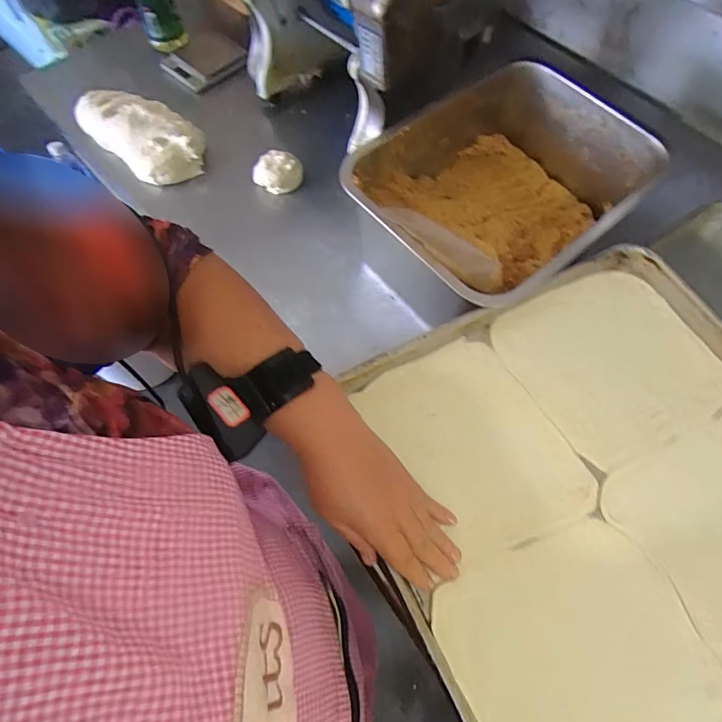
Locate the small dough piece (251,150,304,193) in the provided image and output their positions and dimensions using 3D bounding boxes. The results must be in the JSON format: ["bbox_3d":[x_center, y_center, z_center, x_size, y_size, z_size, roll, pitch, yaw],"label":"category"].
[{"bbox_3d":[-0.128,-0.285,0.679,0.068,0.048,0.049,7,66,2],"label":"small dough piece"}]

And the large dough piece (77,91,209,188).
[{"bbox_3d":[-0.330,-0.354,0.691,0.202,0.052,0.111,37,70,14],"label":"large dough piece"}]

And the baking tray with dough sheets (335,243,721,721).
[{"bbox_3d":[0.270,0.199,0.362,0.390,0.035,0.598,-25,69,-12],"label":"baking tray with dough sheets"}]

